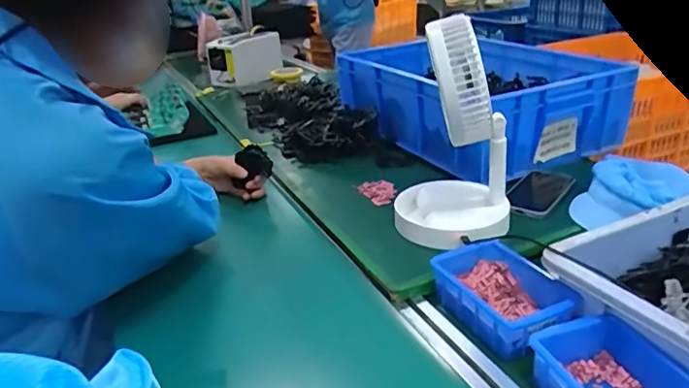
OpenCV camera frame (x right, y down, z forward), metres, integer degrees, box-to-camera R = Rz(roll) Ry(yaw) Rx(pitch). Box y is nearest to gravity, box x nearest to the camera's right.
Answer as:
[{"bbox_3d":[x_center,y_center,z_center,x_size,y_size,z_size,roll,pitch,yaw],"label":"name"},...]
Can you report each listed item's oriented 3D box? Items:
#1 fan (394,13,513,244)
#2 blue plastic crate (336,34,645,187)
[{"bbox_3d":[0.141,-0.084,0.719,0.155,0.279,0.160,1,25,13],"label":"fan"},{"bbox_3d":[0.224,-0.181,1.025,0.336,0.142,0.493,-16,26,-24],"label":"blue plastic crate"}]

